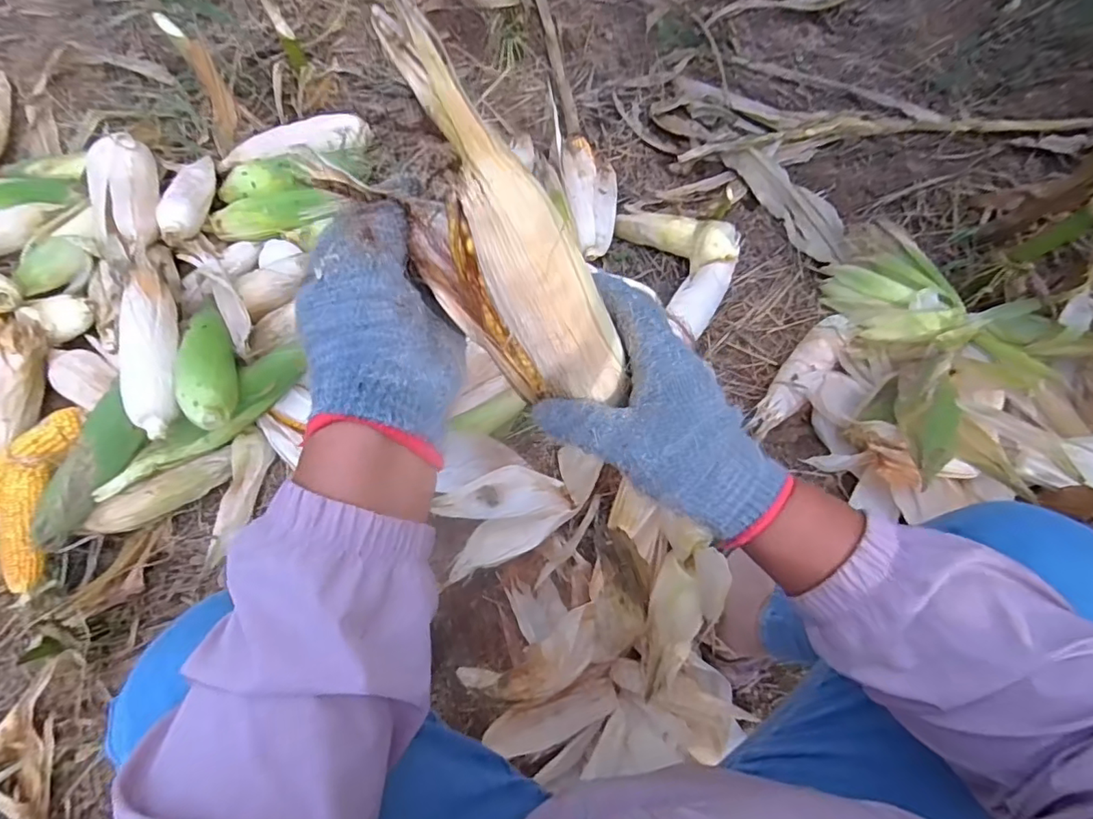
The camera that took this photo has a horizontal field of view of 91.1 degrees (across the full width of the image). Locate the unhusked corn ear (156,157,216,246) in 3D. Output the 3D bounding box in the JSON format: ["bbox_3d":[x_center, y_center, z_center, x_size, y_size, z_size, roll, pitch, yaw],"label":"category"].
[{"bbox_3d":[-0.576,-0.333,0.860,0.059,0.045,0.204,-6,54,-4],"label":"unhusked corn ear"}]

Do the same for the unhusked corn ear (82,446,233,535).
[{"bbox_3d":[-0.529,0.116,0.738,0.195,0.043,0.042,-28,79,-7],"label":"unhusked corn ear"}]

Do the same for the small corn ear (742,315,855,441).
[{"bbox_3d":[0.394,-0.055,0.821,0.057,0.041,0.237,41,79,8],"label":"small corn ear"}]

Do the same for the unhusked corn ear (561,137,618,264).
[{"bbox_3d":[0.074,-0.378,0.924,0.101,0.049,0.259,0,77,-1],"label":"unhusked corn ear"}]

